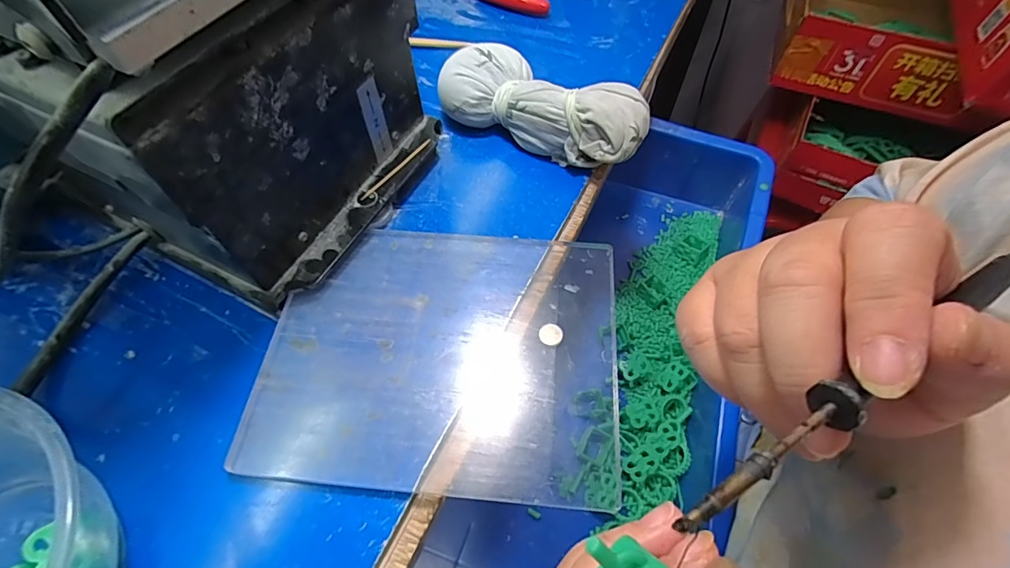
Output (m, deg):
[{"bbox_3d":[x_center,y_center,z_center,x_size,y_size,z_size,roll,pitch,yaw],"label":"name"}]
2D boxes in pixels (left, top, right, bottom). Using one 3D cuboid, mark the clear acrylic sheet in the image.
[{"bbox_3d":[-0.030,0.030,0.230,0.167,0.005,0.133,4,59,4],"label":"clear acrylic sheet"}]

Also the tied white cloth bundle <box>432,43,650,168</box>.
[{"bbox_3d":[0.024,-0.113,0.294,0.131,0.043,0.052,23,62,14],"label":"tied white cloth bundle"}]

